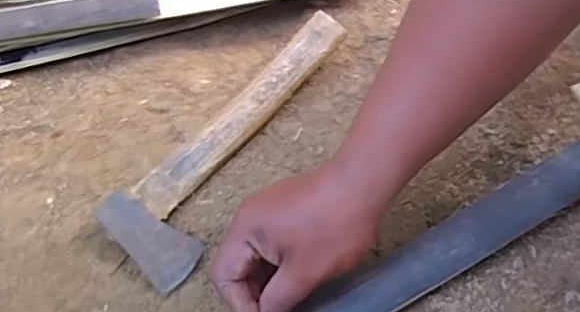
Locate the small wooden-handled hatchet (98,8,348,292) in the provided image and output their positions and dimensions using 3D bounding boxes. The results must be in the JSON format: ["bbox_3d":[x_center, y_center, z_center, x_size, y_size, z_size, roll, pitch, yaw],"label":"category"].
[{"bbox_3d":[-0.048,-0.019,0.496,0.081,0.034,0.268,31,68,18],"label":"small wooden-handled hatchet"}]

